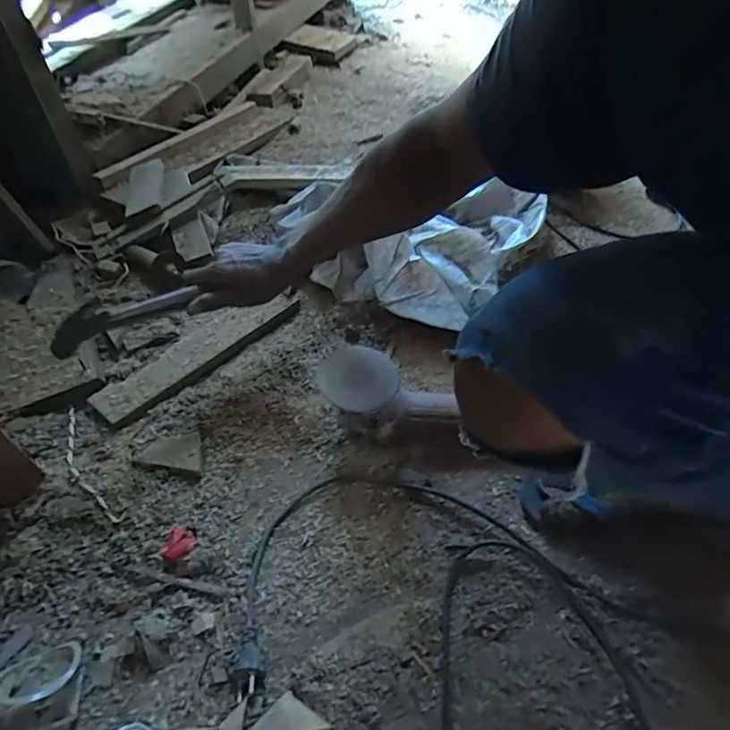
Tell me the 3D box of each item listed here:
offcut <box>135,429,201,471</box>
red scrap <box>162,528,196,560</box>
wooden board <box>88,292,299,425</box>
[{"bbox_3d":[-0.248,0.110,0.652,0.077,0.020,0.052,-4,48,-3],"label":"offcut"},{"bbox_3d":[-0.207,0.196,0.566,0.036,0.021,0.036,0,48,0],"label":"red scrap"},{"bbox_3d":[-0.248,-0.028,0.771,0.079,0.033,0.329,32,55,26],"label":"wooden board"}]

